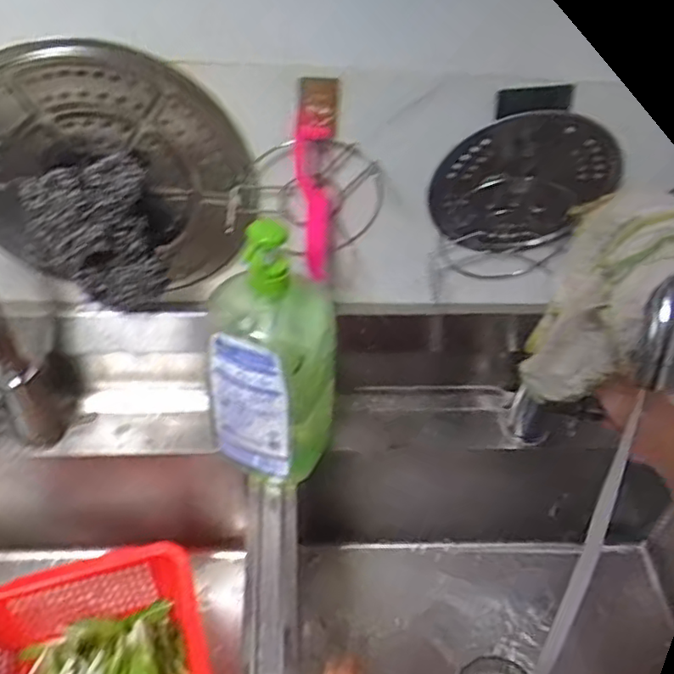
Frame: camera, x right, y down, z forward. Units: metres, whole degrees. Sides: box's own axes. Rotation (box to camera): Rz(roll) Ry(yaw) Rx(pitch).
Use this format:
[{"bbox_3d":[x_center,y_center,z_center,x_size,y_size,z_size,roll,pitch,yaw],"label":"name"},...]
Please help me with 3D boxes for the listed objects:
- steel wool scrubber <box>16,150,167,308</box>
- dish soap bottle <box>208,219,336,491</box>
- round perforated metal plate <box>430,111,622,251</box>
[{"bbox_3d":[-0.214,-0.085,0.596,0.111,0.144,0.057,-8,50,-13],"label":"steel wool scrubber"},{"bbox_3d":[-0.051,0.024,0.615,0.087,0.274,0.108,30,52,19],"label":"dish soap bottle"},{"bbox_3d":[0.165,-0.136,0.584,0.153,0.169,0.020,22,57,-33],"label":"round perforated metal plate"}]

